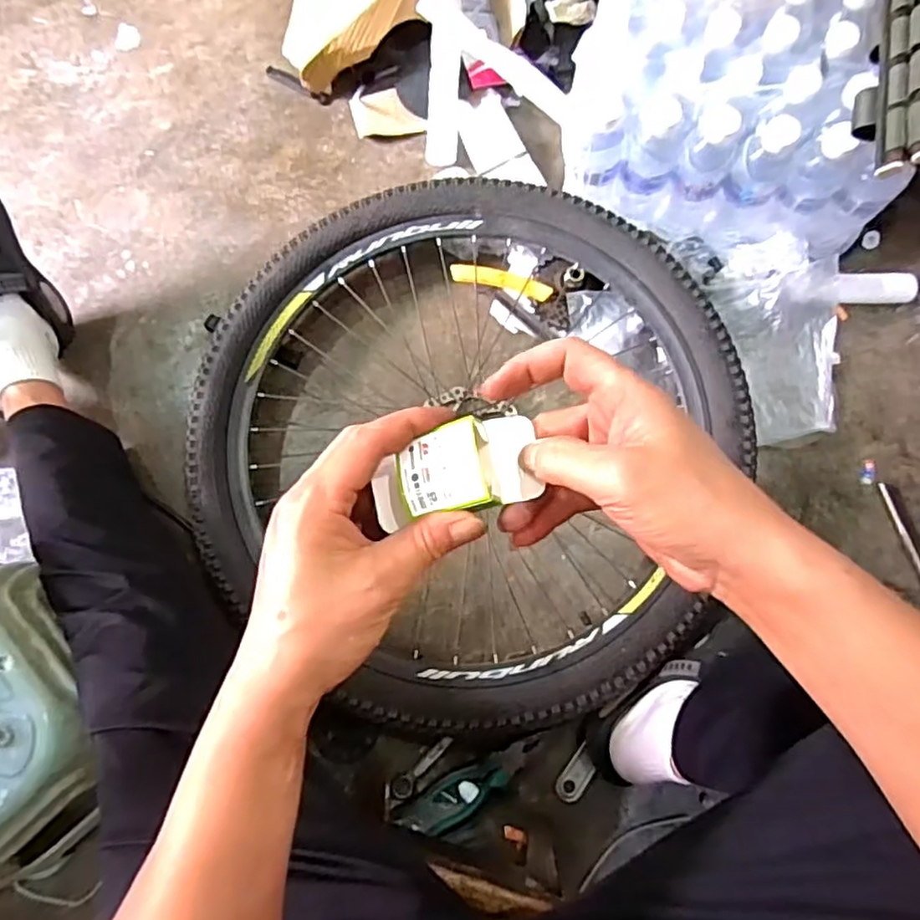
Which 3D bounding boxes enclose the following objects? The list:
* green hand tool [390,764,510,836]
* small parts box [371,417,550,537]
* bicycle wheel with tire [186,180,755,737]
[{"bbox_3d":[-0.009,0.386,0.746,0.132,0.019,0.049,-30,79,-5],"label":"green hand tool"},{"bbox_3d":[-0.002,0.007,0.337,0.086,0.032,0.043,-19,78,-3],"label":"small parts box"},{"bbox_3d":[0.005,-0.018,0.797,0.624,0.099,0.631,0,78,1],"label":"bicycle wheel with tire"}]

